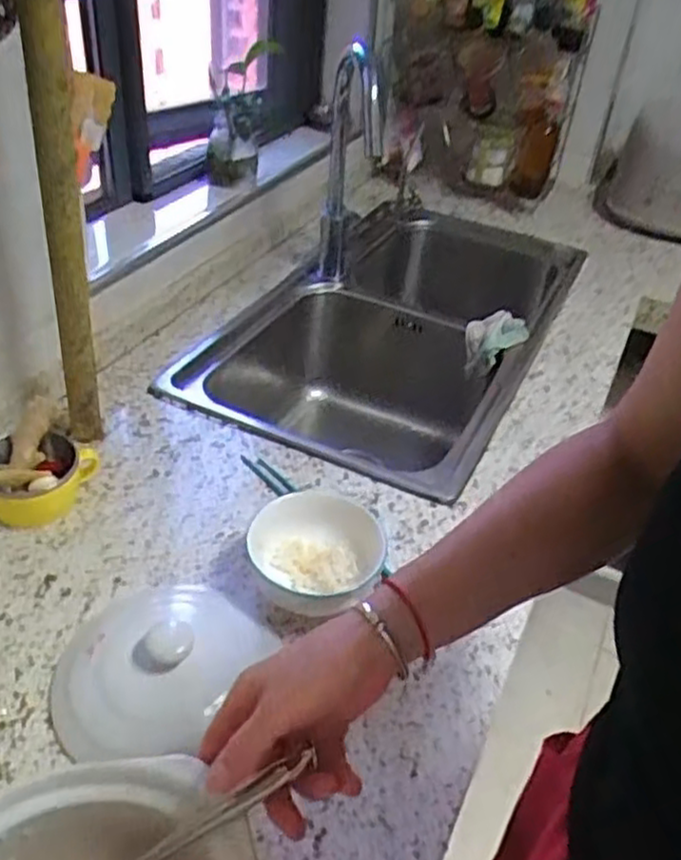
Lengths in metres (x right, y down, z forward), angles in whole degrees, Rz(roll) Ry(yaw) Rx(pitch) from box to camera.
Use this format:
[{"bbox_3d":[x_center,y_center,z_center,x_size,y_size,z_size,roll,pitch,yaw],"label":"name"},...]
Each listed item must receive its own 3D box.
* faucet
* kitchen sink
[{"bbox_3d":[0.017,-0.396,1.116,0.070,0.340,0.158,7,40,1],"label":"faucet"},{"bbox_3d":[0.100,-0.118,1.217,0.409,0.221,0.800,21,42,17],"label":"kitchen sink"}]

